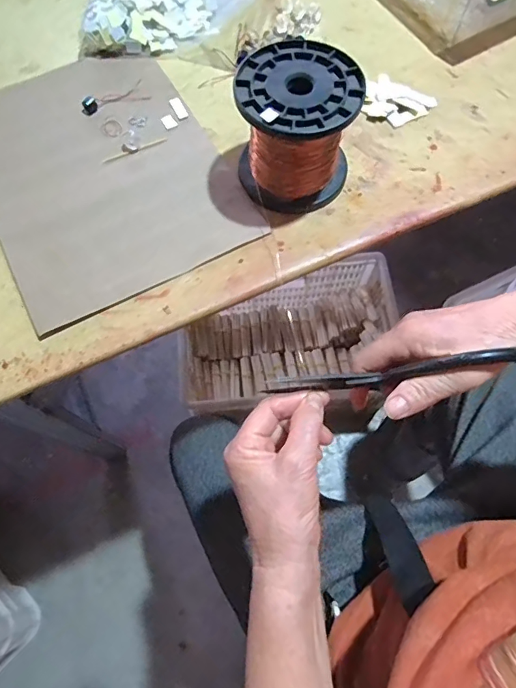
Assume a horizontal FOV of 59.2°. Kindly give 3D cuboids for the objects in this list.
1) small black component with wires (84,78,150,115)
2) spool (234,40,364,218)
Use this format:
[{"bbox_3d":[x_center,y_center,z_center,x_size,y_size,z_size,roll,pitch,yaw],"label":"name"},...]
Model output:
[{"bbox_3d":[-0.141,-0.241,0.443,0.065,0.009,0.025,-27,69,-10],"label":"small black component with wires"},{"bbox_3d":[0.031,-0.173,0.373,0.096,0.085,0.095,5,67,3],"label":"spool"}]

